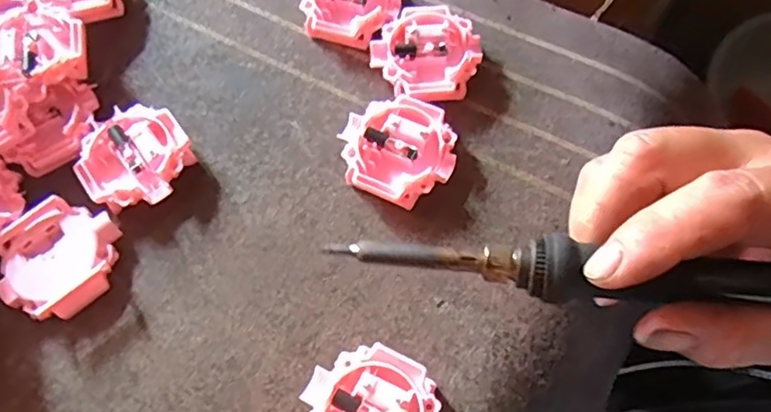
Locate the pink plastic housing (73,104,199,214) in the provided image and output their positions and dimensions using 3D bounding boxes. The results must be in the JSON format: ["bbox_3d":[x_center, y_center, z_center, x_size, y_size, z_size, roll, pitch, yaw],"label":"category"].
[{"bbox_3d":[-0.123,-0.024,0.297,0.052,0.014,0.053,-37,71,-11],"label":"pink plastic housing"}]

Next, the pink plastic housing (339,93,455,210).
[{"bbox_3d":[0.006,-0.027,0.292,0.054,0.015,0.052,20,71,11],"label":"pink plastic housing"}]

